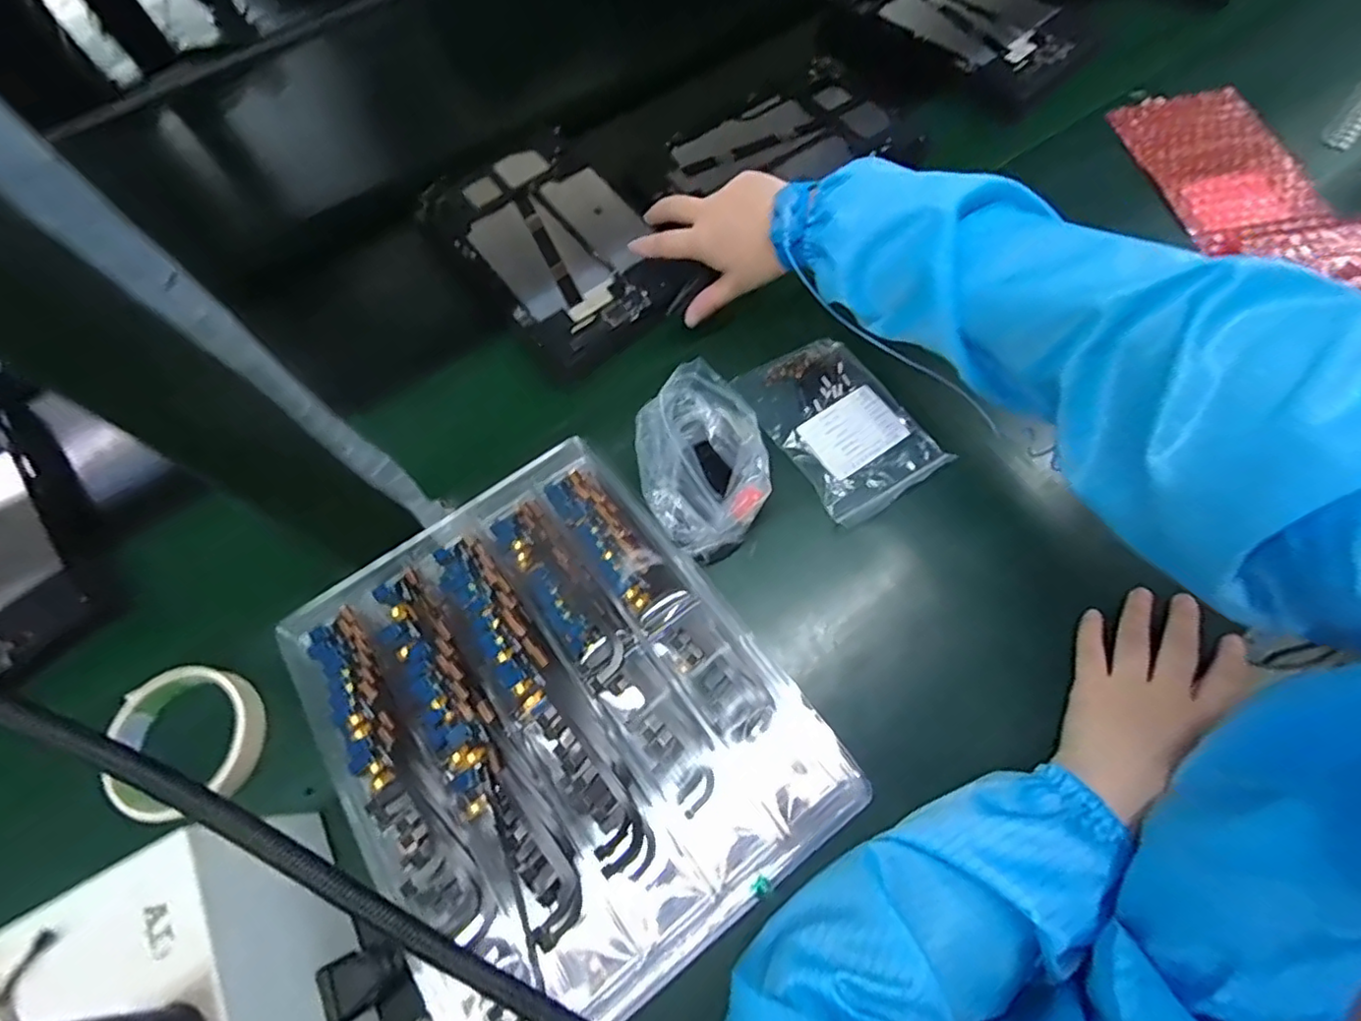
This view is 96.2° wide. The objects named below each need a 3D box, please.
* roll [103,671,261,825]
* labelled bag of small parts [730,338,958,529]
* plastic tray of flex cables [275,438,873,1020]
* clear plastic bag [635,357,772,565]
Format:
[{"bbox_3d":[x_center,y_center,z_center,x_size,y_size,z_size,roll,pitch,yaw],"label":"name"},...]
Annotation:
[{"bbox_3d":[-0.314,0.145,0.386,0.088,0.028,0.088,-1,66,3],"label":"roll"},{"bbox_3d":[0.117,-0.065,0.458,0.095,0.015,0.143,-30,67,-10],"label":"labelled bag of small parts"},{"bbox_3d":[-0.073,0.107,0.336,0.224,0.023,0.273,-35,68,-12],"label":"plastic tray of flex cables"},{"bbox_3d":[0.017,-0.038,0.423,0.088,0.050,0.131,-10,65,-1],"label":"clear plastic bag"}]

